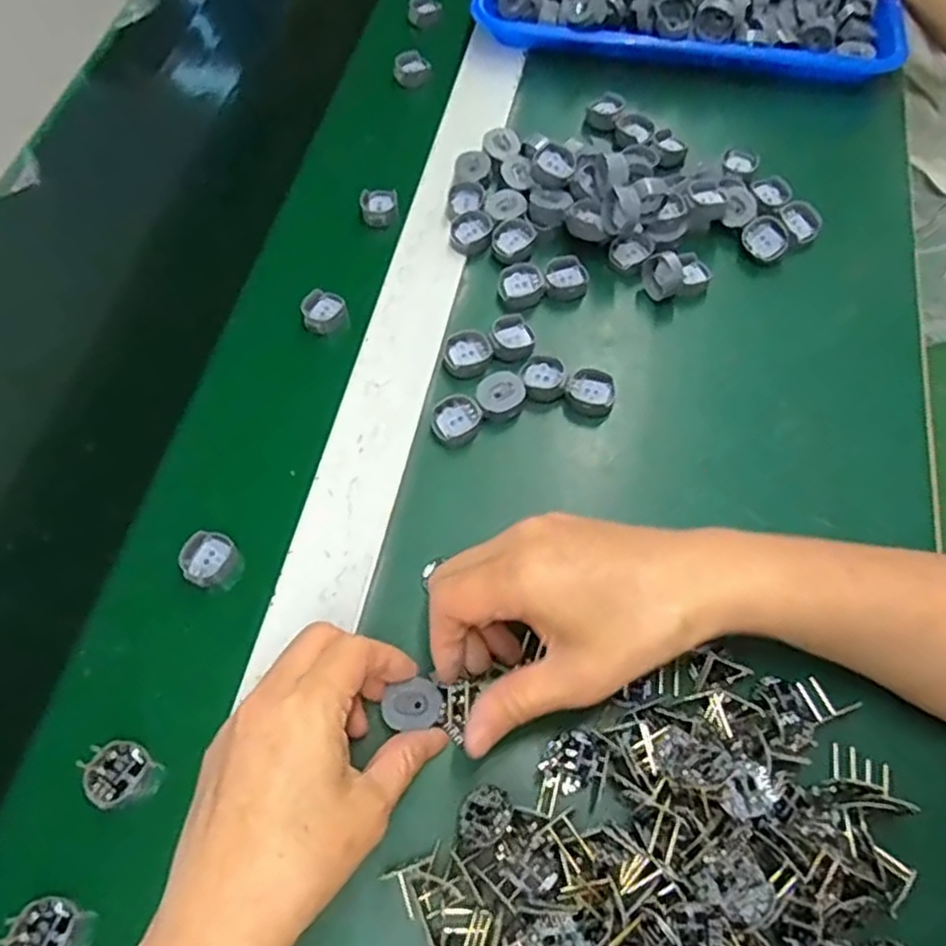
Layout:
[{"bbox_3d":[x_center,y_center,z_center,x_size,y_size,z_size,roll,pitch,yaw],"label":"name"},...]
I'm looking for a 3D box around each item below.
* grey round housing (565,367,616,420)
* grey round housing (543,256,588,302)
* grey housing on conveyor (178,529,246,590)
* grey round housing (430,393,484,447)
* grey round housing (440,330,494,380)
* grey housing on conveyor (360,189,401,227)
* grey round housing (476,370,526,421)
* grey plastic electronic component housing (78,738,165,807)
[{"bbox_3d":[0.071,-0.048,0.431,0.029,0.012,0.028,-1,64,2],"label":"grey round housing"},{"bbox_3d":[0.061,-0.127,0.470,0.028,0.014,0.028,-1,64,2],"label":"grey round housing"},{"bbox_3d":[-0.145,0.049,0.400,0.031,0.018,0.029,-1,64,2],"label":"grey housing on conveyor"},{"bbox_3d":[-0.010,-0.030,0.425,0.028,0.016,0.028,-1,64,2],"label":"grey round housing"},{"bbox_3d":[-0.004,-0.074,0.444,0.029,0.012,0.027,-1,64,2],"label":"grey round housing"},{"bbox_3d":[-0.066,-0.190,0.514,0.028,0.010,0.030,-14,65,-4],"label":"grey housing on conveyor"},{"bbox_3d":[0.017,-0.045,0.428,0.029,0.022,0.024,-4,64,0],"label":"grey round housing"},{"bbox_3d":[-0.170,0.142,0.345,0.030,0.012,0.028,-32,86,-30],"label":"grey plastic electronic component housing"}]

